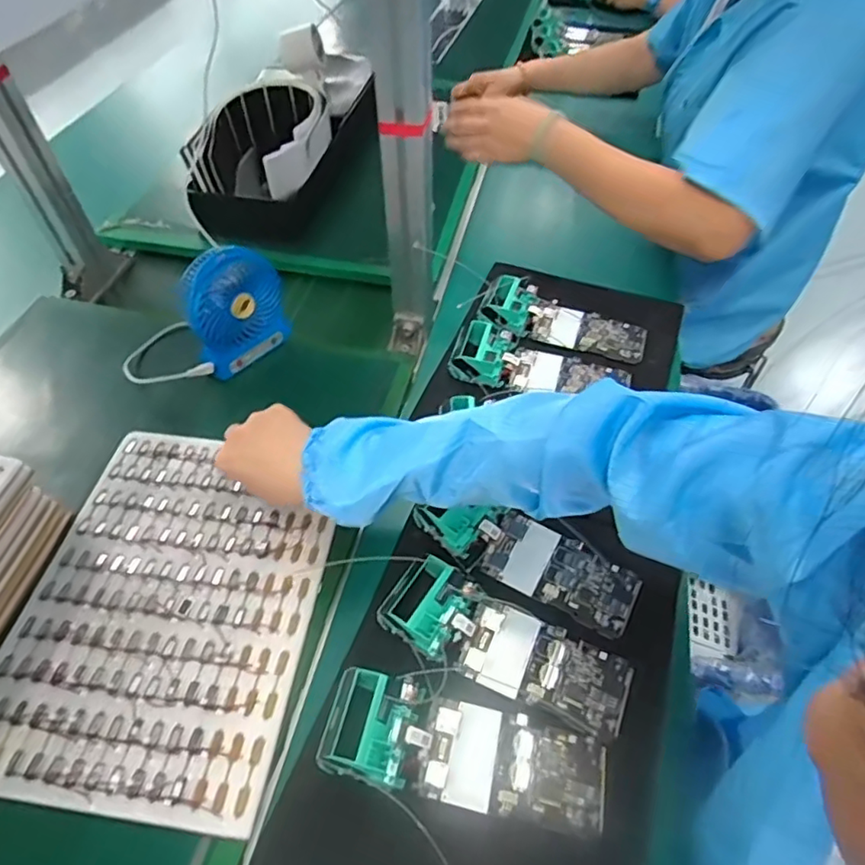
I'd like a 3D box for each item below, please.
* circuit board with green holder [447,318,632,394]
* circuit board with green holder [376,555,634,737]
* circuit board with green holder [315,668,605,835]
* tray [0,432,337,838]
[{"bbox_3d":[0.120,-0.078,0.658,0.186,0.041,0.085,16,54,13],"label":"circuit board with green holder"},{"bbox_3d":[0.058,0.166,0.466,0.197,0.033,0.067,22,56,17],"label":"circuit board with green holder"},{"bbox_3d":[0.024,0.224,0.417,0.196,0.033,0.066,9,53,8],"label":"circuit board with green holder"},{"bbox_3d":[-0.218,0.137,0.494,0.238,0.009,0.304,7,53,6],"label":"tray"}]

